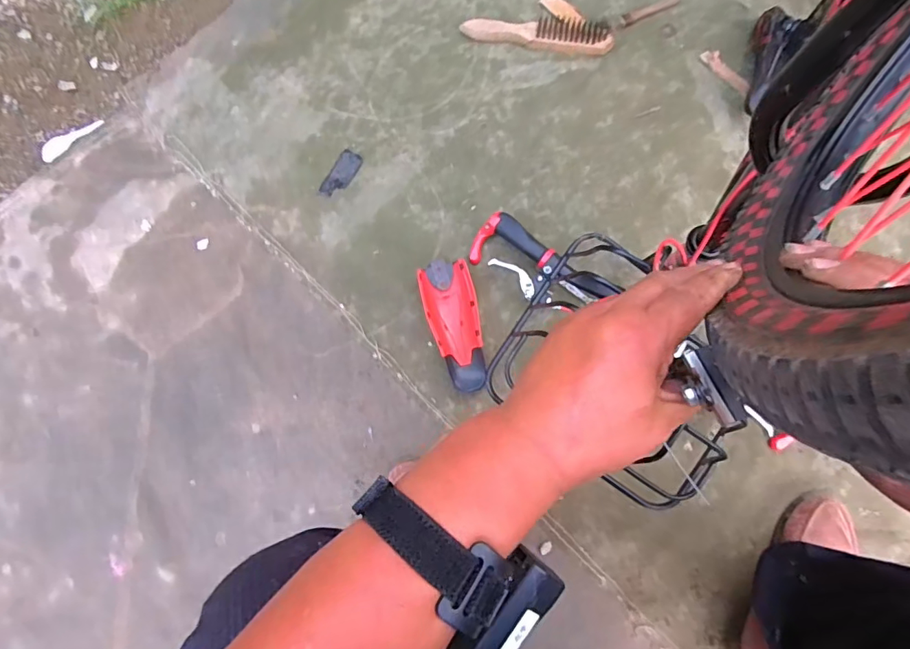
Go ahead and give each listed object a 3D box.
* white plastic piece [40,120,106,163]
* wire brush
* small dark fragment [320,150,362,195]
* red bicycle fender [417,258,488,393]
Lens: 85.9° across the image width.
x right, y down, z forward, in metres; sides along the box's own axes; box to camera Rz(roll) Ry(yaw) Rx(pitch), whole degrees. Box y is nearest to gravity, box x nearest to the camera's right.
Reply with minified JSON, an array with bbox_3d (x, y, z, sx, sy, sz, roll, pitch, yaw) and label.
[{"bbox_3d":[-0.653,-0.318,0.829,0.111,0.010,0.034,-41,82,-7],"label":"white plastic piece"},{"bbox_3d":[0.145,-0.509,0.846,0.256,0.026,0.054,10,80,2],"label":"wire brush"},{"bbox_3d":[-0.187,-0.248,0.804,0.037,0.007,0.088,29,81,5],"label":"small dark fragment"},{"bbox_3d":[0.003,-0.002,0.748,0.079,0.034,0.204,-15,80,-3],"label":"red bicycle fender"}]

